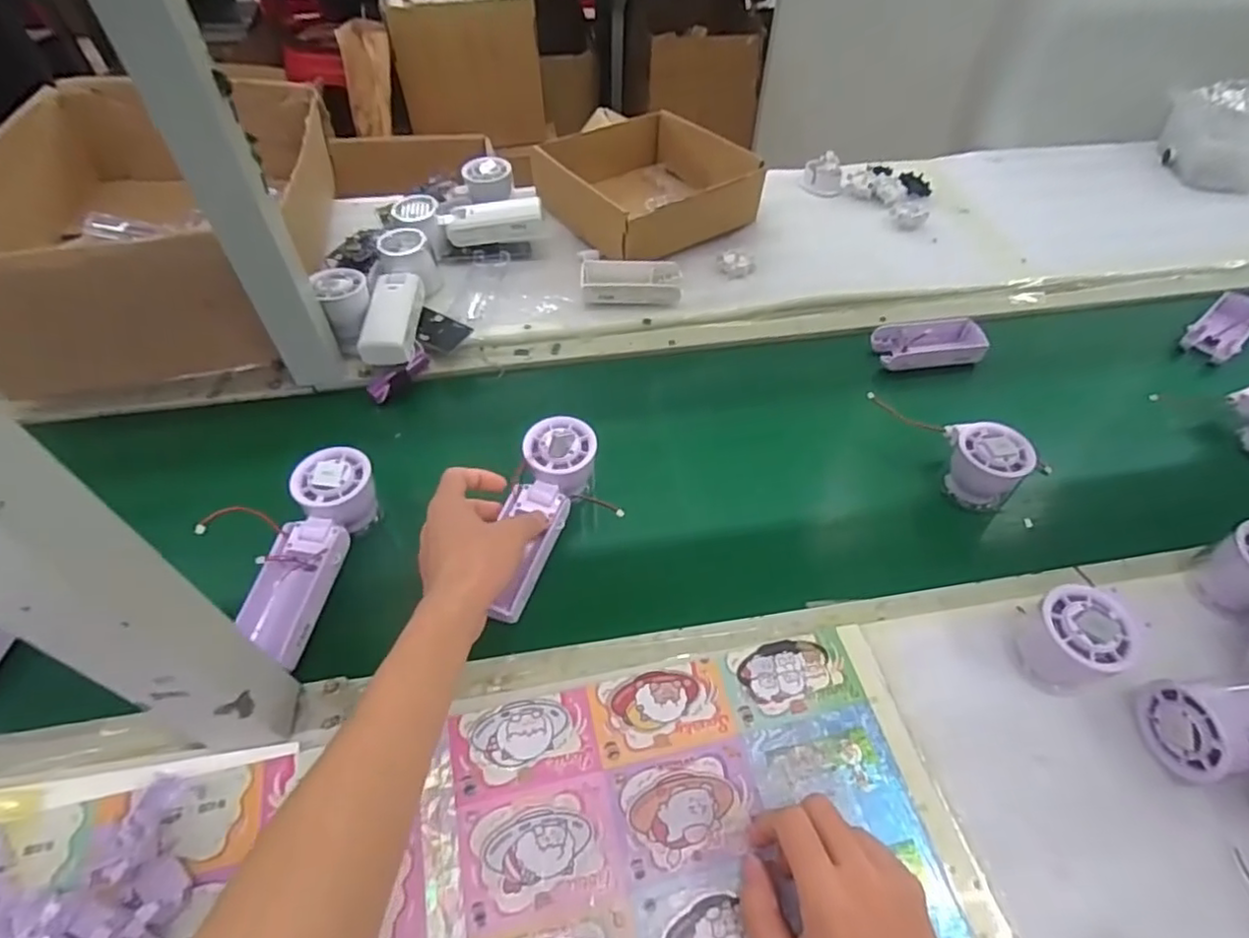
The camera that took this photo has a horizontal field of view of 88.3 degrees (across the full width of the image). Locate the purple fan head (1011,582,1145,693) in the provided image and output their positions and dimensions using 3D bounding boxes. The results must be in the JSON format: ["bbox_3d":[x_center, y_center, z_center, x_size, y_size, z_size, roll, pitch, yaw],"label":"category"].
[{"bbox_3d":[0.303,0.115,0.435,0.058,0.056,0.058,-15,56,-13],"label":"purple fan head"}]

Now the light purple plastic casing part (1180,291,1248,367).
[{"bbox_3d":[0.639,-0.153,0.683,0.103,0.015,0.049,-43,65,-14],"label":"light purple plastic casing part"}]

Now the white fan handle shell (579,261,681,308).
[{"bbox_3d":[0.008,-0.202,0.695,0.107,0.022,0.049,1,51,0],"label":"white fan handle shell"}]

